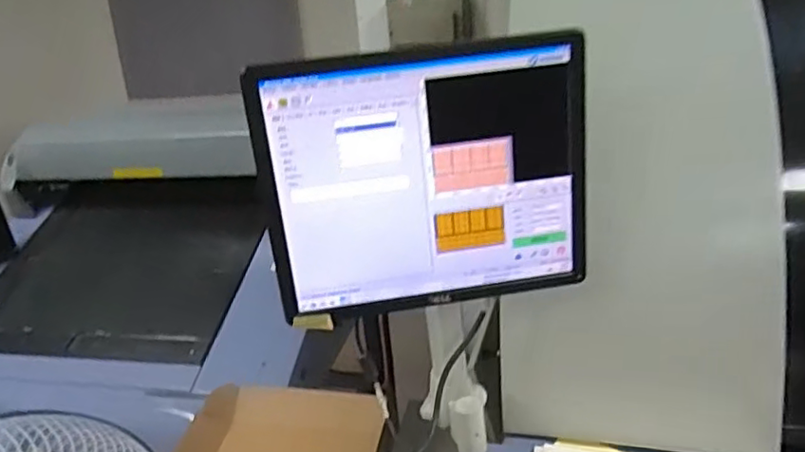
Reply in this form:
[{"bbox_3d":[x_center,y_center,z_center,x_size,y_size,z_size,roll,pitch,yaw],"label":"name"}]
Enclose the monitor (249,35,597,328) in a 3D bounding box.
[{"bbox_3d":[0.030,-0.051,0.701,0.364,0.288,0.048,-8,21,-6],"label":"monitor"}]

